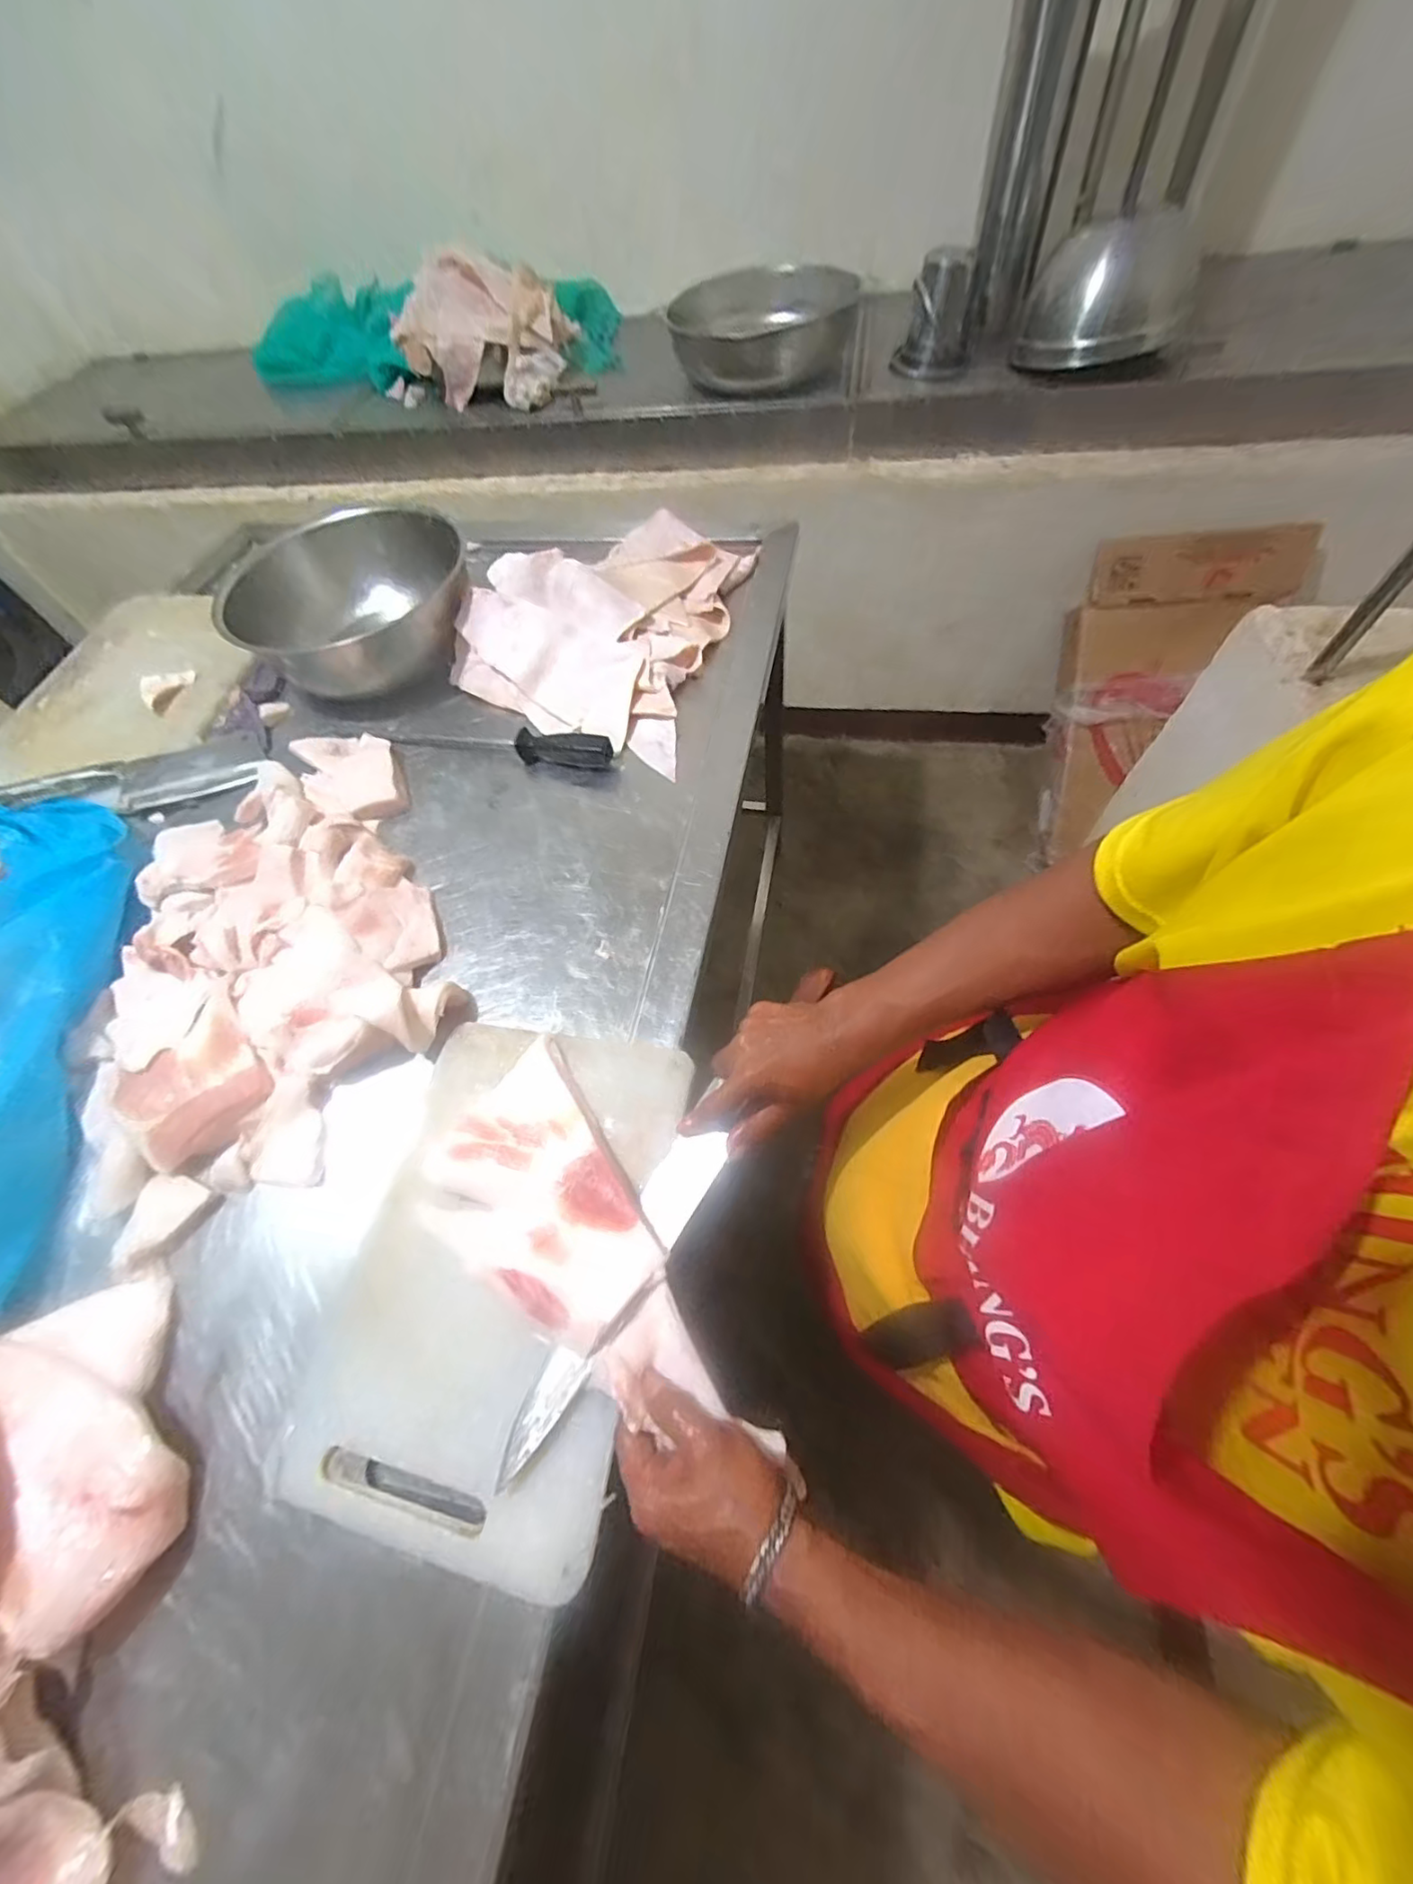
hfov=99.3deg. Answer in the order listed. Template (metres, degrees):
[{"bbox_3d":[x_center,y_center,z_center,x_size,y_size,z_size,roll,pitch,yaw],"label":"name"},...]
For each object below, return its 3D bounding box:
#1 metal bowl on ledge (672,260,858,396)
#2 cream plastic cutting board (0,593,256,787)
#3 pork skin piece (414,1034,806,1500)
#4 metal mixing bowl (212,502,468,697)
[{"bbox_3d":[0.110,-1.299,1.282,0.404,0.130,0.333,3,61,8],"label":"metal bowl on ledge"},{"bbox_3d":[-0.834,-0.376,0.870,0.297,0.022,0.439,5,61,8],"label":"cream plastic cutting board"},{"bbox_3d":[-0.088,0.230,0.432,0.144,0.032,0.322,-38,61,-19],"label":"pork skin piece"},{"bbox_3d":[-0.480,-0.465,0.851,0.281,0.124,0.280,-3,60,4],"label":"metal mixing bowl"}]

